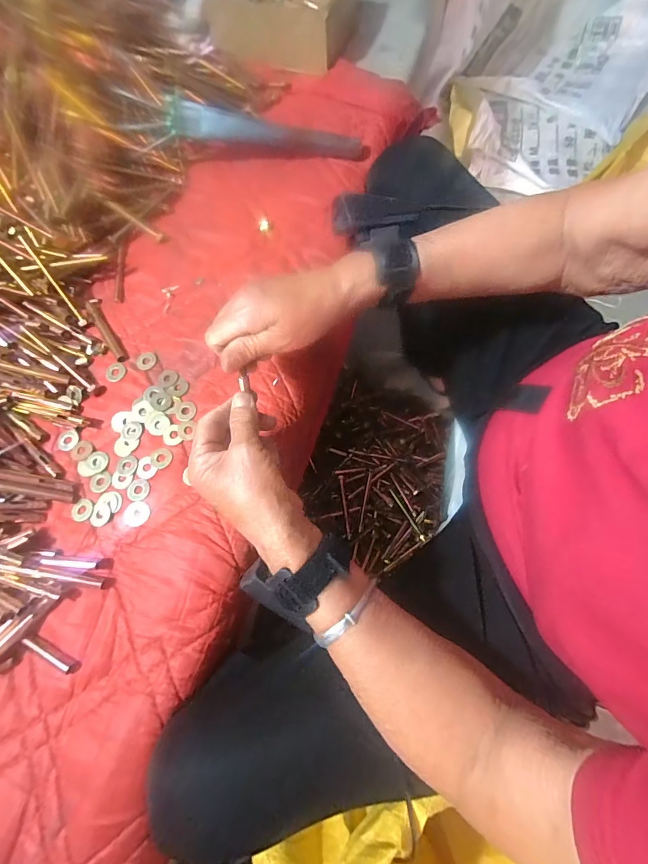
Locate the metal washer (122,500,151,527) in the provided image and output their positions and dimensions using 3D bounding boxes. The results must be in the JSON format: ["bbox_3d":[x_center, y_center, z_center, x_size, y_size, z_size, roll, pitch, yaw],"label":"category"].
[{"bbox_3d":[-0.179,0.078,0.373,0.027,0.004,0.023,-5,71,1],"label":"metal washer"}]

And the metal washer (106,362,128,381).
[{"bbox_3d":[-0.225,-0.065,0.423,0.020,0.004,0.022,-1,71,2],"label":"metal washer"}]

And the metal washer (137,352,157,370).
[{"bbox_3d":[-0.194,-0.078,0.427,0.022,0.004,0.021,-1,71,2],"label":"metal washer"}]

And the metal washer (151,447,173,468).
[{"bbox_3d":[-0.161,0.025,0.387,0.022,0.004,0.021,-1,71,2],"label":"metal washer"}]

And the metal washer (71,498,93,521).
[{"bbox_3d":[-0.235,0.076,0.381,0.022,0.004,0.022,-1,71,2],"label":"metal washer"}]

